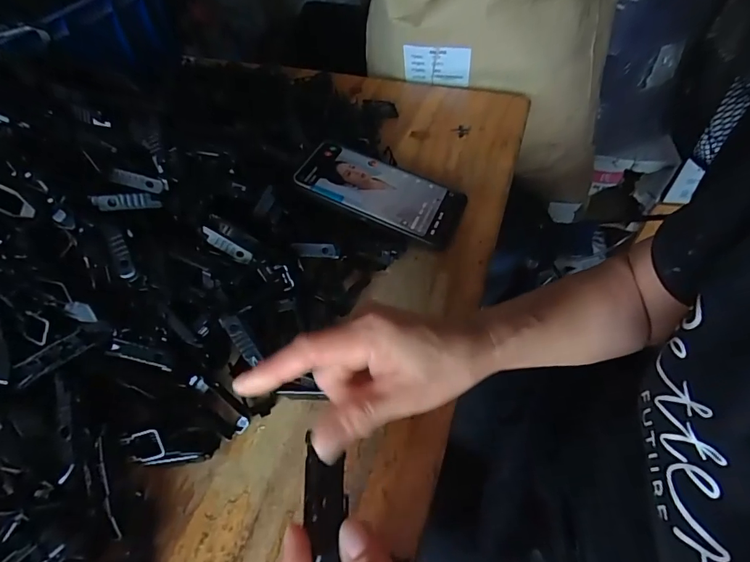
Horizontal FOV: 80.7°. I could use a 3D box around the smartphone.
[{"bbox_3d":[0.006,-0.088,0.432,0.158,0.006,0.076,24,55,5],"label":"smartphone"}]

